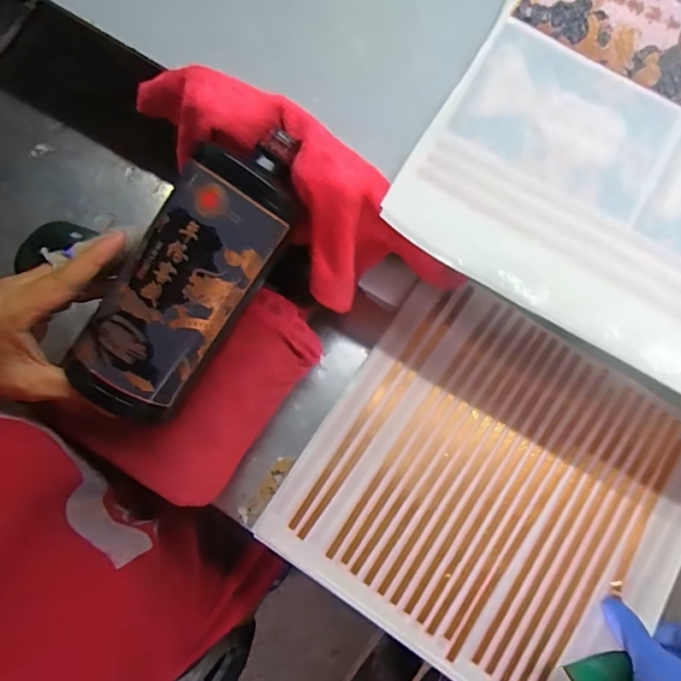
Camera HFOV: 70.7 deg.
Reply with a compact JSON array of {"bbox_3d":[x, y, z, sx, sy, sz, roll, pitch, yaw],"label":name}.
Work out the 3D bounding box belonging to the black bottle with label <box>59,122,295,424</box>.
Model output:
[{"bbox_3d":[-0.092,-0.043,0.302,0.079,0.063,0.198,33,89,6],"label":"black bottle with label"}]

